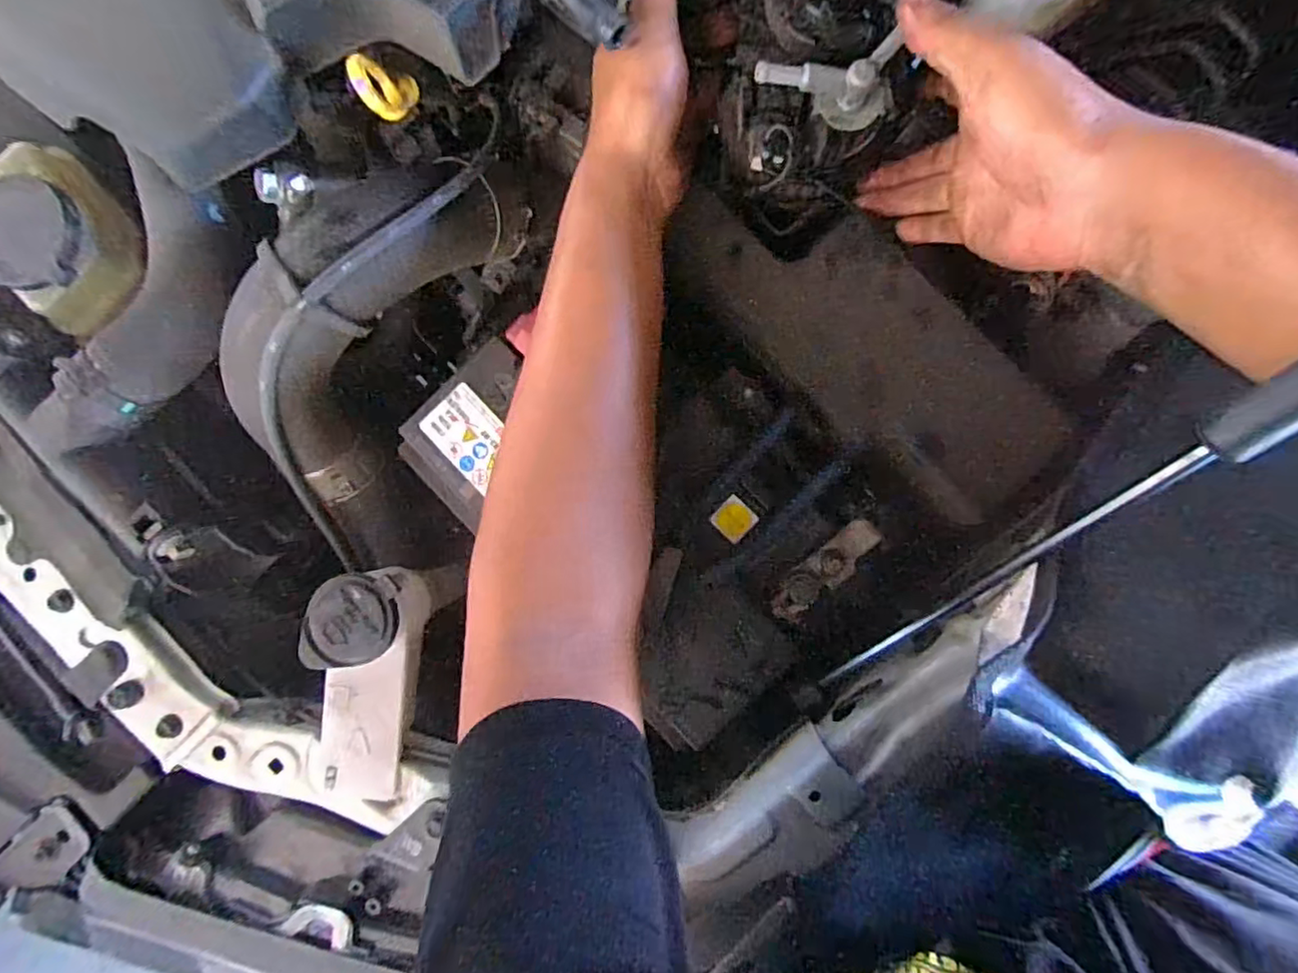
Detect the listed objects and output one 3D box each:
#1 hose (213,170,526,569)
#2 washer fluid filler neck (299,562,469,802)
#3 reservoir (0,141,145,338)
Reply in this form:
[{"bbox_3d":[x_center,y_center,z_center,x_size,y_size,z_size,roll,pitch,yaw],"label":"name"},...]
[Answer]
[{"bbox_3d":[-0.196,-0.064,0.406,0.100,0.134,0.312,29,117,2],"label":"hose"},{"bbox_3d":[-0.170,0.115,0.379,0.065,0.056,0.138,14,91,3],"label":"washer fluid filler neck"},{"bbox_3d":[-0.371,-0.159,0.384,0.063,0.061,0.104,-34,89,3],"label":"reservoir"}]

